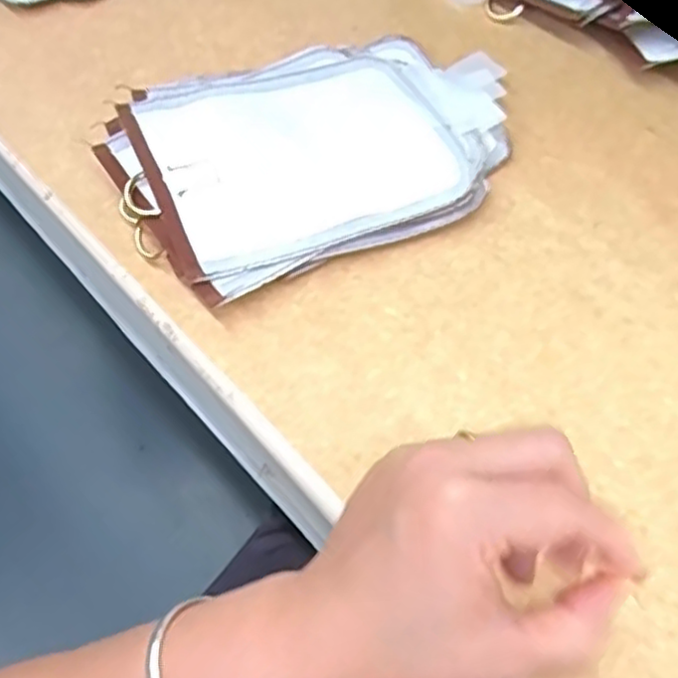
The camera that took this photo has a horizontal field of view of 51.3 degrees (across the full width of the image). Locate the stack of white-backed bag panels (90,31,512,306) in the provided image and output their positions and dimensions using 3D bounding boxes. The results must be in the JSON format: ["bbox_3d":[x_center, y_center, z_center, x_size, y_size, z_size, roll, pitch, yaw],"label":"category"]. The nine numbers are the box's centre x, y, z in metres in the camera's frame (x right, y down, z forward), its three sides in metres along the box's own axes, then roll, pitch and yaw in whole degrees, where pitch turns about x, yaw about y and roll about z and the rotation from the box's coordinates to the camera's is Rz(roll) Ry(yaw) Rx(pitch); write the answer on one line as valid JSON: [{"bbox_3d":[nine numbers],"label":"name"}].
[{"bbox_3d":[-0.008,-0.122,0.429,0.247,0.045,0.148,-23,63,-10],"label":"stack of white-backed bag panels"}]

